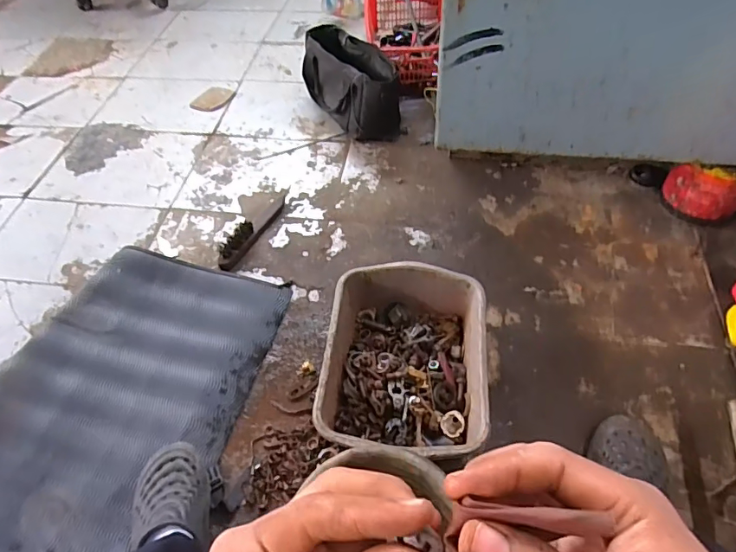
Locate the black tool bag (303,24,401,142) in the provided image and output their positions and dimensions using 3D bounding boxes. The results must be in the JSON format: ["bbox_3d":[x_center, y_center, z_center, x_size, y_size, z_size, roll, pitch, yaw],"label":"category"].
[{"bbox_3d":[-0.043,-0.508,1.297,0.138,0.171,0.319,-32,57,-20],"label":"black tool bag"}]

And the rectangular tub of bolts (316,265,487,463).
[{"bbox_3d":[0.063,0.148,0.854,0.258,0.133,0.323,3,52,5],"label":"rectangular tub of bolts"}]

